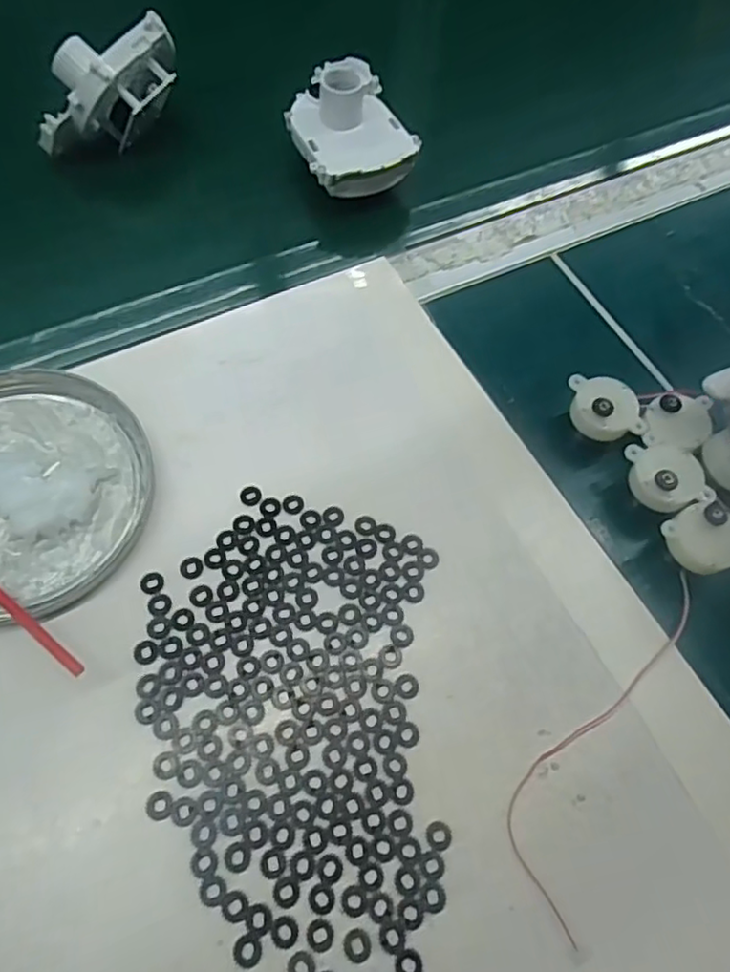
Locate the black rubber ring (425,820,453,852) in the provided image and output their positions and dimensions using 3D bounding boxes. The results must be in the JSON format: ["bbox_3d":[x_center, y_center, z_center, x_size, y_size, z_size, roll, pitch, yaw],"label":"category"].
[{"bbox_3d":[0.030,0.140,0.253,0.010,0.004,0.011,1,63,-2],"label":"black rubber ring"}]

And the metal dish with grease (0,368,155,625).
[{"bbox_3d":[-0.172,0.001,0.307,0.129,0.012,0.126,1,63,-2],"label":"metal dish with grease"}]

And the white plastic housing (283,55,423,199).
[{"bbox_3d":[-0.010,-0.232,0.413,0.074,0.054,0.094,-11,64,-8],"label":"white plastic housing"}]

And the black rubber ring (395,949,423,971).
[{"bbox_3d":[0.016,0.176,0.231,0.010,0.004,0.010,1,63,-2],"label":"black rubber ring"}]

